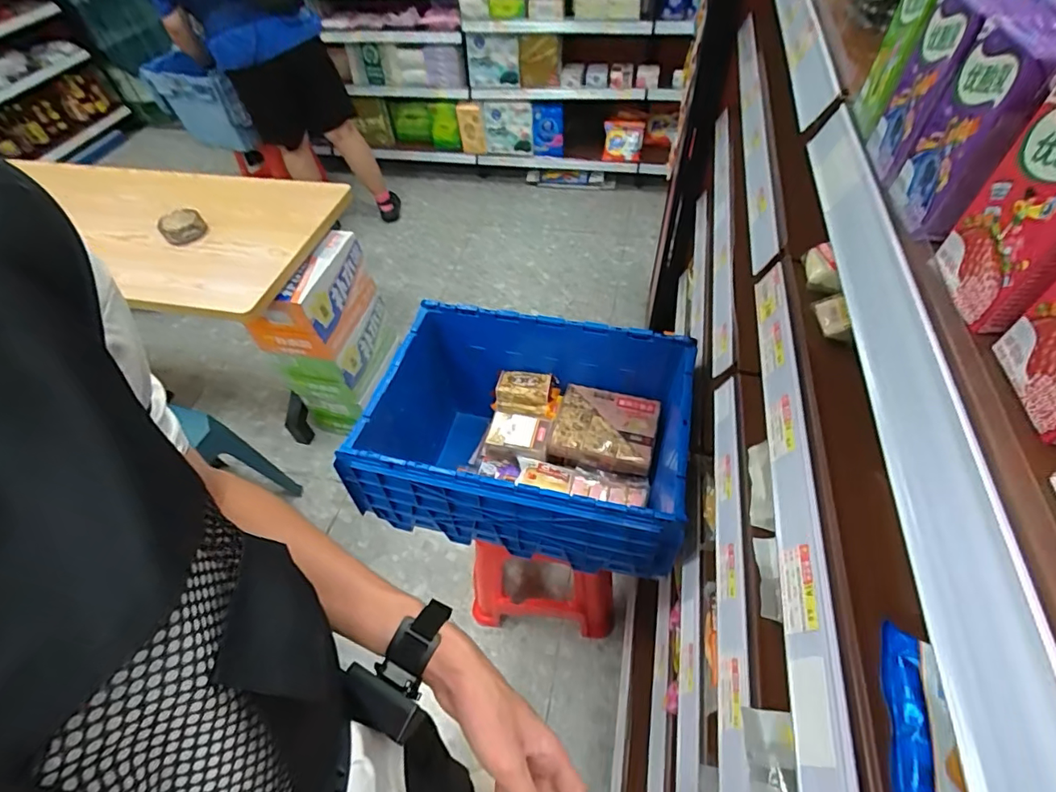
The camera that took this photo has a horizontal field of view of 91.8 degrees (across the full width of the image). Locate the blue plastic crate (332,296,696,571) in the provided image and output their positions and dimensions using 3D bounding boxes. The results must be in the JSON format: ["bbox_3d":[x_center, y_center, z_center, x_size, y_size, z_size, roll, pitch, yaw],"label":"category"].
[{"bbox_3d":[0.005,0.089,1.040,0.577,0.275,0.418,9,53,11],"label":"blue plastic crate"}]

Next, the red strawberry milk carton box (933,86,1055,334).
[{"bbox_3d":[0.265,-0.091,0.256,0.037,0.105,0.070,1,52,5],"label":"red strawberry milk carton box"}]

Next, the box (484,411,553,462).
[{"bbox_3d":[-0.018,0.092,1.121,0.137,0.066,0.092,12,53,13],"label":"box"}]

